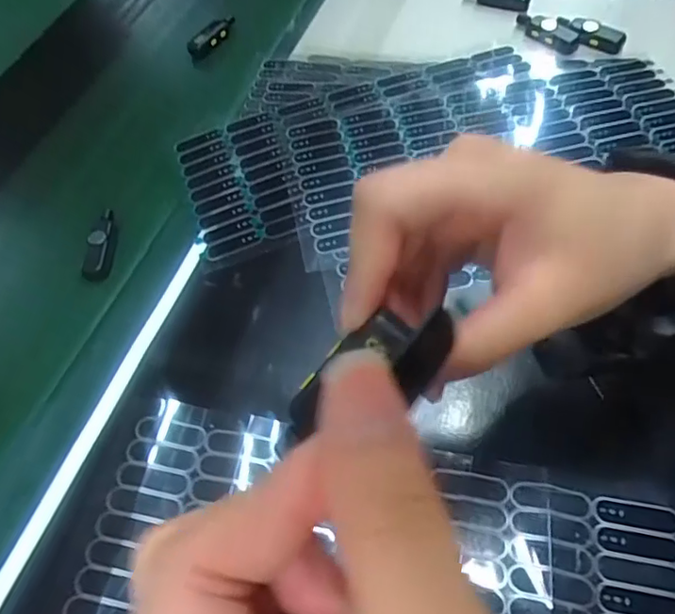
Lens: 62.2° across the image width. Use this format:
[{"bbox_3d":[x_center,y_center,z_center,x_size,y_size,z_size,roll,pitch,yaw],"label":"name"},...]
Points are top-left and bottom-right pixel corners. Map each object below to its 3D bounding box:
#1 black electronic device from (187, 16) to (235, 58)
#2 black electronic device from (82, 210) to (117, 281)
[{"bbox_3d":[-0.119,-0.254,0.524,0.017,0.012,0.057,26,65,18],"label":"black electronic device"},{"bbox_3d":[-0.167,-0.044,0.397,0.020,0.010,0.055,-6,59,1],"label":"black electronic device"}]

